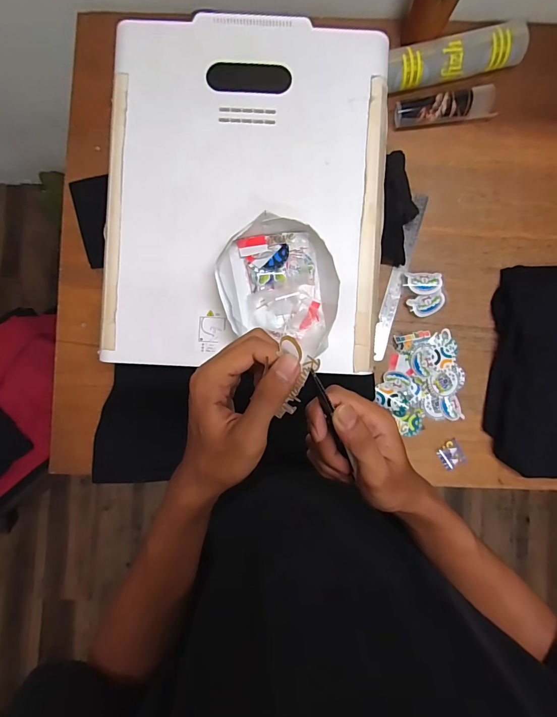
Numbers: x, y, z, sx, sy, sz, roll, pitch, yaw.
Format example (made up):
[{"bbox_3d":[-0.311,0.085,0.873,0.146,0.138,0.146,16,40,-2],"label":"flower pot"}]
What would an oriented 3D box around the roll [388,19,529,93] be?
[{"bbox_3d":[0.319,-0.544,0.669,0.245,0.054,0.065,-11,87,-1],"label":"roll"}]

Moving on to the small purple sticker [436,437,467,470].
[{"bbox_3d":[0.324,0.180,0.692,0.043,0.005,0.049,-31,88,-2],"label":"small purple sticker"}]

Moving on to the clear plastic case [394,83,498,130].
[{"bbox_3d":[0.304,-0.458,0.678,0.180,0.050,0.052,-3,87,0],"label":"clear plastic case"}]

